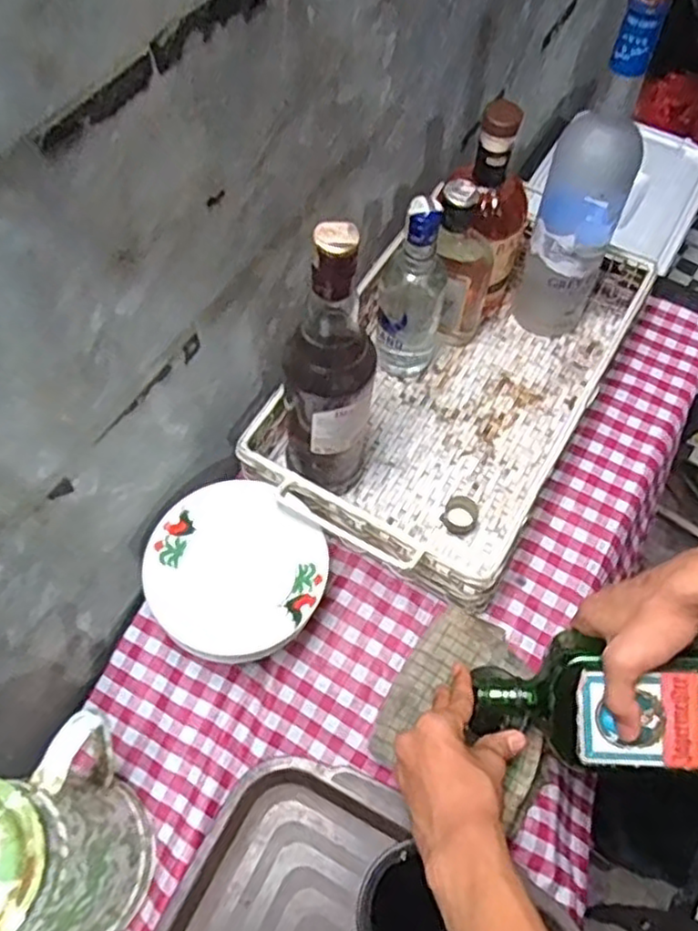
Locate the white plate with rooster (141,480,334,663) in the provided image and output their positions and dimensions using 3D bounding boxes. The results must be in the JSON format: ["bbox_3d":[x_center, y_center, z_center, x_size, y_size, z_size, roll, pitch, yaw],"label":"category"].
[{"bbox_3d":[-0.094,0.084,0.570,0.147,0.014,0.137,0,60,0],"label":"white plate with rooster"}]

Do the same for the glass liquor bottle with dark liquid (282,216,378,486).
[{"bbox_3d":[-0.019,-0.076,0.563,0.077,0.293,0.087,0,60,0],"label":"glass liquor bottle with dark liquid"}]

